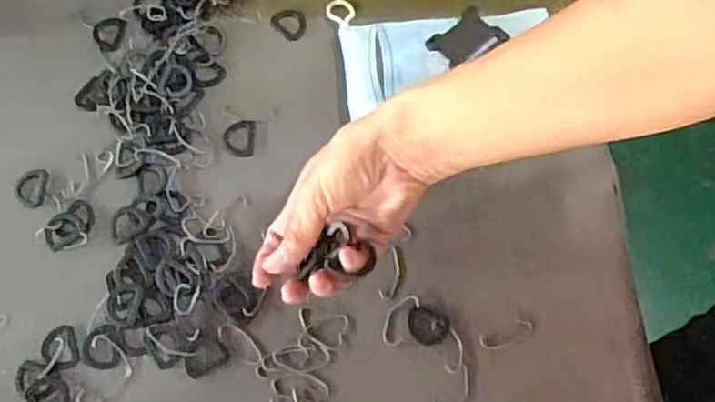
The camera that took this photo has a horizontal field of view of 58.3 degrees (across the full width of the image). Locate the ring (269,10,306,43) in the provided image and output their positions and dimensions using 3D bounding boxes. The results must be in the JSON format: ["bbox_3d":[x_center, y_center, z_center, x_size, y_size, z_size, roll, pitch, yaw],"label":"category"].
[{"bbox_3d":[-0.055,-0.146,0.526,0.031,0.004,0.025,41,77,15],"label":"ring"}]

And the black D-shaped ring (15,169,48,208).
[{"bbox_3d":[-0.242,-0.010,0.475,0.028,0.007,0.029,-4,77,16],"label":"black D-shaped ring"}]

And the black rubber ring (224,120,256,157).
[{"bbox_3d":[-0.090,-0.048,0.490,0.023,0.004,0.029,-3,70,1],"label":"black rubber ring"}]

